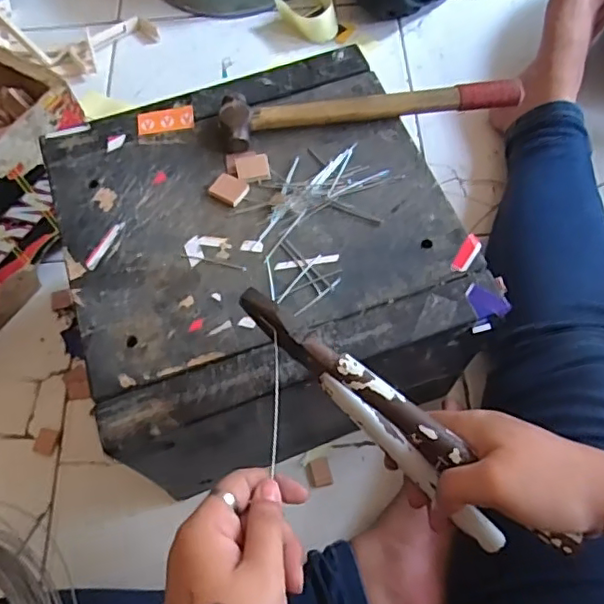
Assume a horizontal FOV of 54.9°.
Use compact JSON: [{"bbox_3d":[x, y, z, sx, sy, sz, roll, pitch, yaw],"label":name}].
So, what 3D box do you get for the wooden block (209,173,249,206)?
[{"bbox_3d":[-0.055,-0.084,0.437,0.026,0.004,0.021,25,67,13],"label":"wooden block"}]

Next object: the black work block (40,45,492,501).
[{"bbox_3d":[-0.027,-0.009,0.514,0.273,0.214,0.296,-18,65,-7],"label":"black work block"}]

